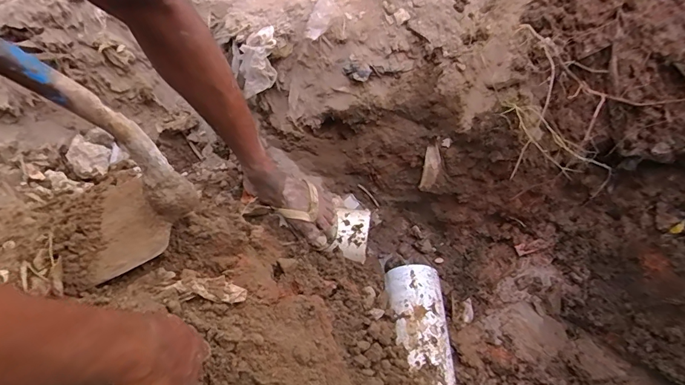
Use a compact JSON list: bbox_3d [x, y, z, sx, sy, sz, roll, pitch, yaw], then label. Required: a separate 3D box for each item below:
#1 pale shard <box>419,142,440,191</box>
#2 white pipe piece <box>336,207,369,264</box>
[{"bbox_3d":[0.191,-0.054,0.872,0.032,0.107,0.004,14,31,13],"label":"pale shard"},{"bbox_3d":[0.021,0.082,0.825,0.067,0.055,0.109,4,54,6],"label":"white pipe piece"}]

